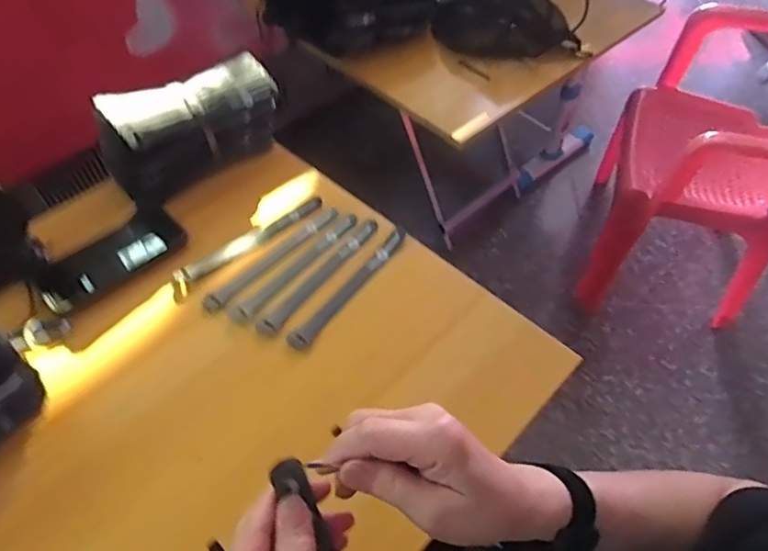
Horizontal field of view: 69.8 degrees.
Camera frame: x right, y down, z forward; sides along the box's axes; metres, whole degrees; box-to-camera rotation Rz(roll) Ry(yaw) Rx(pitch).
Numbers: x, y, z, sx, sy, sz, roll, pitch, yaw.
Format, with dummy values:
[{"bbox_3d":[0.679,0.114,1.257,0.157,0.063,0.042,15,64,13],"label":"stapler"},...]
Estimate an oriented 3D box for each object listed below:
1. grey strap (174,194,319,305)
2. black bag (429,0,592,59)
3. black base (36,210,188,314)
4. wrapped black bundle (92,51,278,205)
[{"bbox_3d":[-0.164,-0.040,0.663,0.208,0.009,0.034,-38,61,-25],"label":"grey strap"},{"bbox_3d":[0.215,-0.438,0.957,0.261,0.118,0.075,20,55,15],"label":"black bag"},{"bbox_3d":[-0.314,-0.023,0.637,0.076,0.020,0.162,36,60,24],"label":"black base"},{"bbox_3d":[-0.245,-0.193,0.706,0.091,0.101,0.222,38,61,25],"label":"wrapped black bundle"}]

